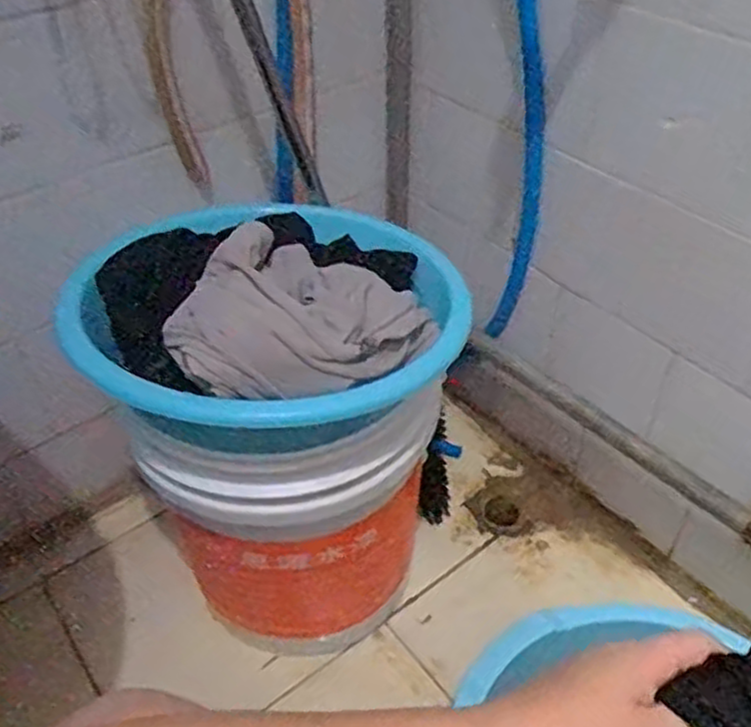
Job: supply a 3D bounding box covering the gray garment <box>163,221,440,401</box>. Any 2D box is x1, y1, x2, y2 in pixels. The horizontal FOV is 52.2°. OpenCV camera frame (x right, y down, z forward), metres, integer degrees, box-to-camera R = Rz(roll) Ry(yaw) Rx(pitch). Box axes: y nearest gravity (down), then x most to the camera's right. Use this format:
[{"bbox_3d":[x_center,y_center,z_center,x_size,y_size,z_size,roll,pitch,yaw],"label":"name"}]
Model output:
[{"bbox_3d":[-0.060,-0.038,0.590,0.159,0.090,0.188,22,48,25],"label":"gray garment"}]

